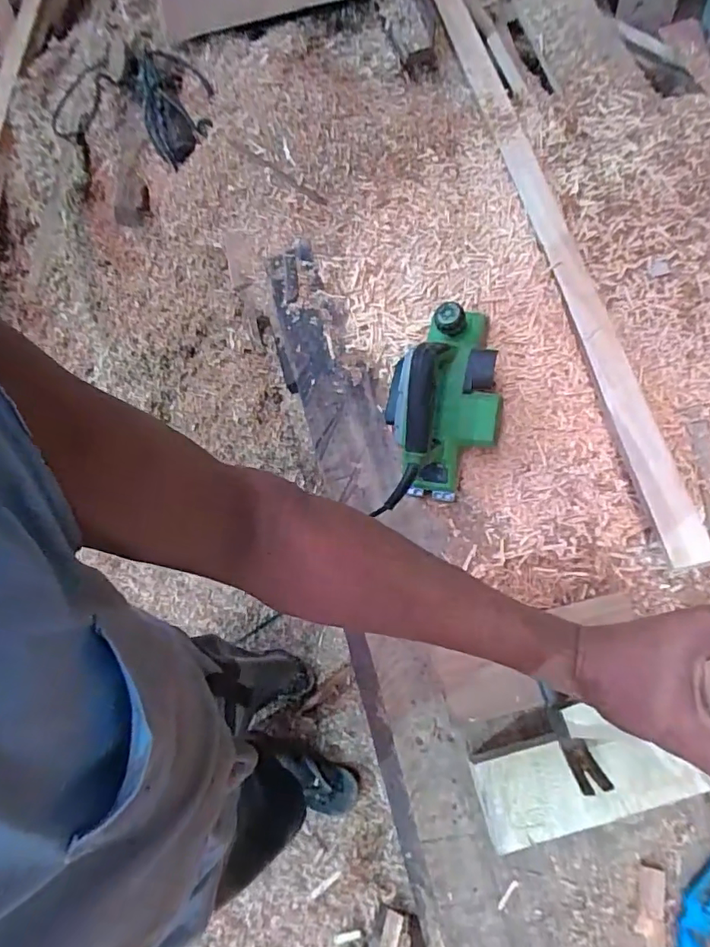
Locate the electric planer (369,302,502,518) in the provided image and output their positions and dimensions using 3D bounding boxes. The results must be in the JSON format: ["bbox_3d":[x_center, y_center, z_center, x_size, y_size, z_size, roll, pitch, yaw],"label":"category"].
[{"bbox_3d":[0.122,-0.100,0.735,0.137,0.166,0.260,11,71,4],"label":"electric planer"}]

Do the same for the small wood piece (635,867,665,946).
[{"bbox_3d":[0.333,0.529,0.600,0.027,0.006,0.147,9,71,3],"label":"small wood piece"}]

